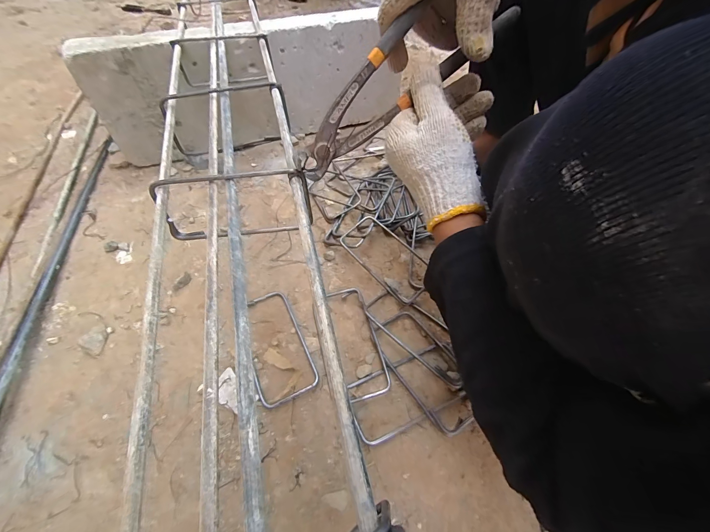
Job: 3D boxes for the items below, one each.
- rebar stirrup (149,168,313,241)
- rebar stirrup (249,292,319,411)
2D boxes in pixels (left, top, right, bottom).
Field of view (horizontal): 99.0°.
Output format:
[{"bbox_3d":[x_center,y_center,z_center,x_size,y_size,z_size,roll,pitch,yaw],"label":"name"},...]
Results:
[{"bbox_3d":[-0.119,-0.061,0.302,0.147,0.073,0.017,-4,51,-5],"label":"rebar stirrup"},{"bbox_3d":[-0.101,0.096,0.381,0.067,0.012,0.146,-21,54,-17],"label":"rebar stirrup"}]

